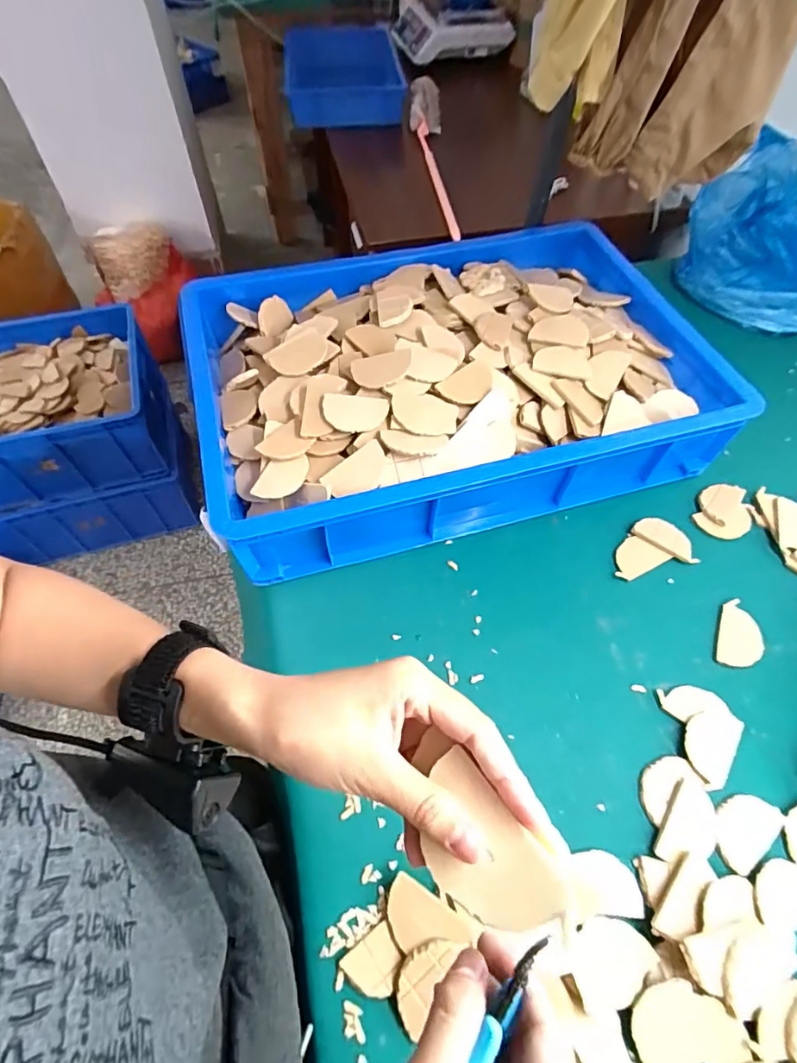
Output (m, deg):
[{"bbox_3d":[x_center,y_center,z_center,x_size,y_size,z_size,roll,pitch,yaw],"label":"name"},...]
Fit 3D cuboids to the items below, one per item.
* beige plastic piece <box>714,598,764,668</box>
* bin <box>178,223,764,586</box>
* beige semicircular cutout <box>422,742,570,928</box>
[{"bbox_3d":[0.366,0.112,0.547,0.044,0.006,0.077,20,60,13],"label":"beige plastic piece"},{"bbox_3d":[0.068,-0.205,0.666,0.617,0.144,0.418,-15,59,-8],"label":"bin"},{"bbox_3d":[0.034,0.132,0.212,0.042,0.004,0.068,-48,60,1],"label":"beige semicircular cutout"}]

